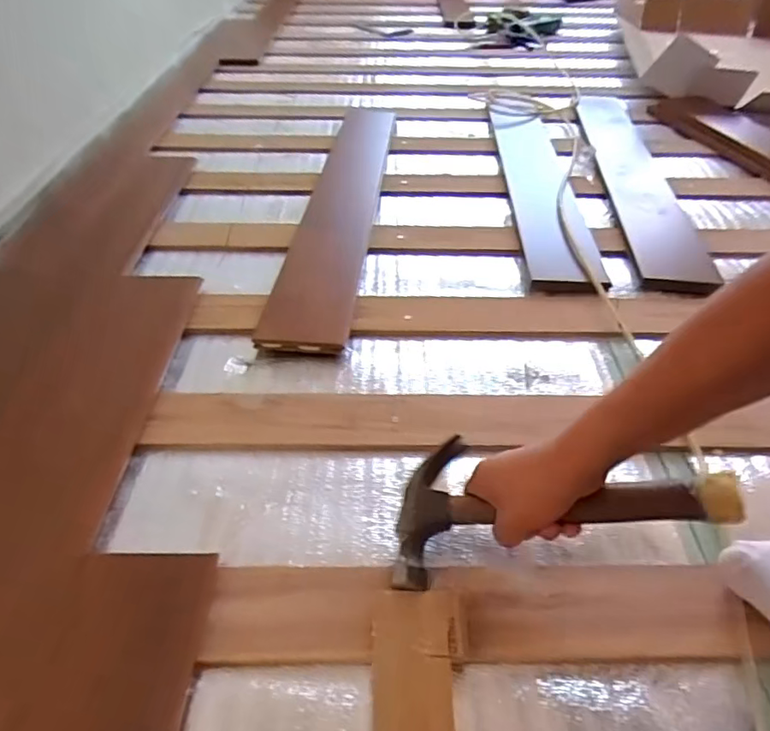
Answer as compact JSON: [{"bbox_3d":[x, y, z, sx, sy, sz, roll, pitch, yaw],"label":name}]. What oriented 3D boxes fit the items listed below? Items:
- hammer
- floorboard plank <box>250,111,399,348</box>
[{"bbox_3d":[0.145,0.125,0.466,0.273,0.029,0.127,-8,38,22],"label":"hammer"},{"bbox_3d":[-0.078,-0.345,1.067,0.130,0.026,0.913,4,42,2],"label":"floorboard plank"}]

